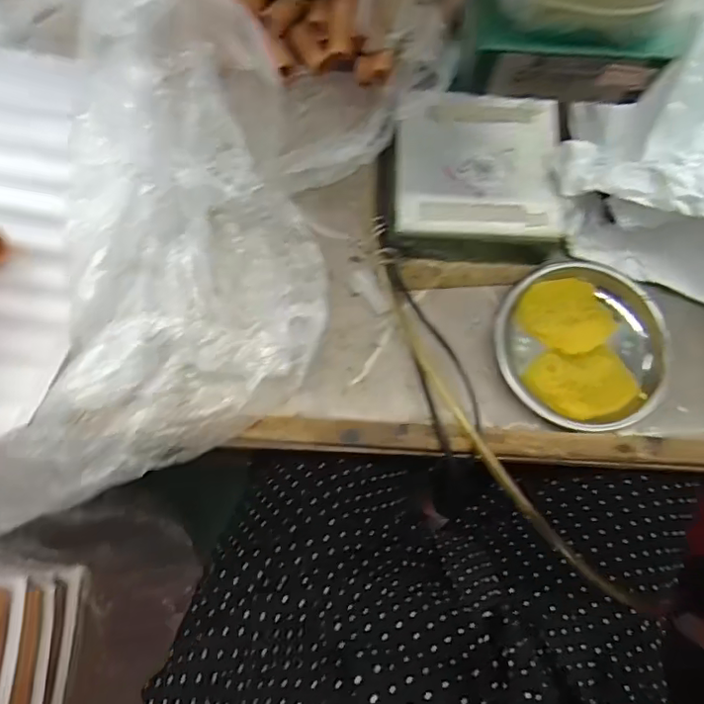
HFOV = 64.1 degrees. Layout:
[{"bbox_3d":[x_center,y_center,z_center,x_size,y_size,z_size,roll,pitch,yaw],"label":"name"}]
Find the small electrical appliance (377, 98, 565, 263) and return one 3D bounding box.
[{"bbox_3d":[0.092,-0.137,0.445,0.139,0.046,0.123,2,76,-2],"label":"small electrical appliance"}]

